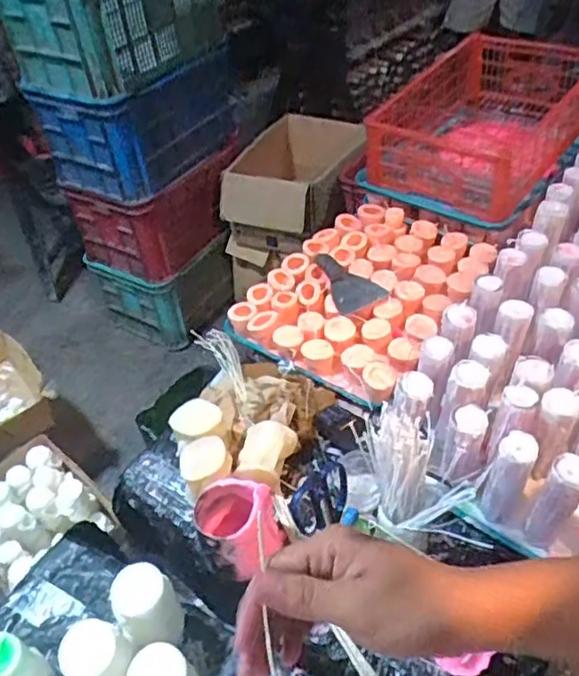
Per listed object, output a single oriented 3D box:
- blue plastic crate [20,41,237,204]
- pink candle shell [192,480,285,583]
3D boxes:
[{"bbox_3d":[-0.400,-0.632,1.718,0.359,0.259,0.499,16,48,21],"label":"blue plastic crate"},{"bbox_3d":[-0.058,0.230,0.743,0.096,0.096,0.088,-17,46,-12],"label":"pink candle shell"}]

